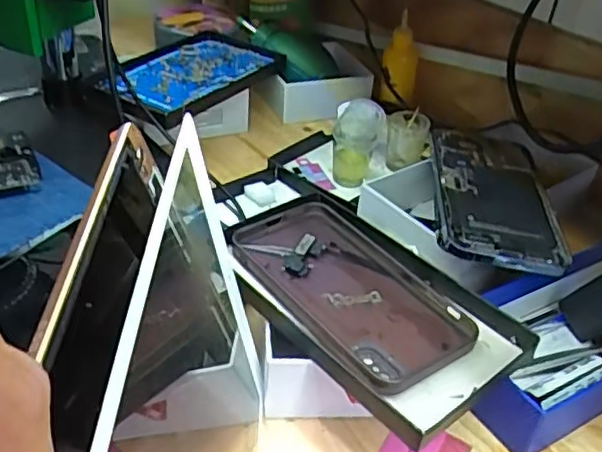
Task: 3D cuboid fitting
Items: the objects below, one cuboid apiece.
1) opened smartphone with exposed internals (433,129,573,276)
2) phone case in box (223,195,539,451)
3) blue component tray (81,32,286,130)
[{"bbox_3d":[0.133,-0.023,0.450,0.080,0.009,0.152,10,39,0],"label":"opened smartphone with exposed internals"},{"bbox_3d":[0.034,0.041,0.363,0.098,0.020,0.171,-25,45,-34],"label":"phone case in box"},{"bbox_3d":[-0.098,-0.140,0.598,0.097,0.025,0.179,28,42,28],"label":"blue component tray"}]

